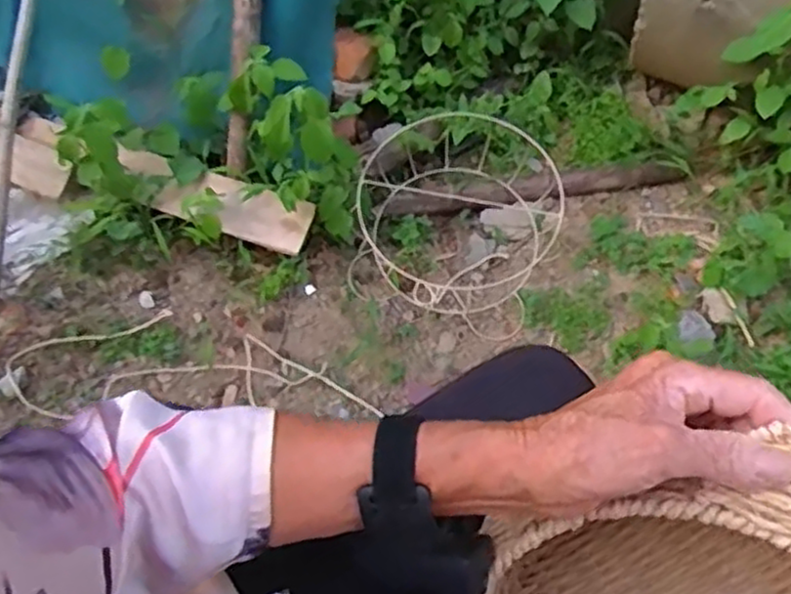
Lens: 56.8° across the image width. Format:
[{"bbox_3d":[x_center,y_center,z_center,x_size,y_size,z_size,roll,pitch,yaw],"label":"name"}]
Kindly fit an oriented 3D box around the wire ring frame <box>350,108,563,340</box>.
[{"bbox_3d":[0.093,-0.117,1.084,0.275,0.135,0.281,16,54,8],"label":"wire ring frame"}]

